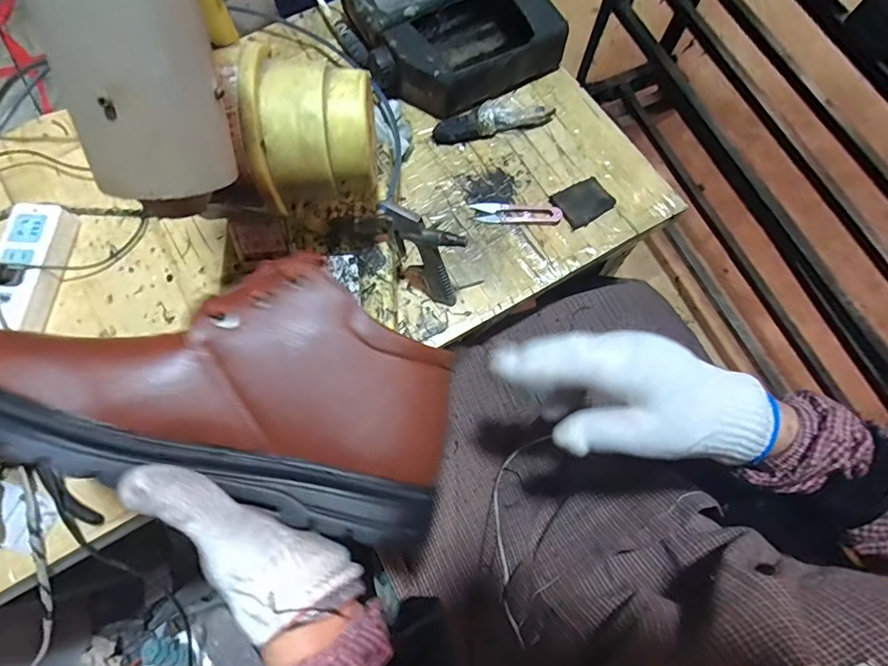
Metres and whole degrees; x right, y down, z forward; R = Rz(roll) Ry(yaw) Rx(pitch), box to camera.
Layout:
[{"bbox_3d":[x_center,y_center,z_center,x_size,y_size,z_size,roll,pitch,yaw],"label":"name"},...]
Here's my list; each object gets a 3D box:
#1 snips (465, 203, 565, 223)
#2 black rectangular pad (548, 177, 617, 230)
[{"bbox_3d":[0.083,-0.137,0.537,0.100,0.007,0.026,2,73,0],"label":"snips"},{"bbox_3d":[0.161,-0.153,0.539,0.064,0.008,0.050,-35,76,-11],"label":"black rectangular pad"}]

